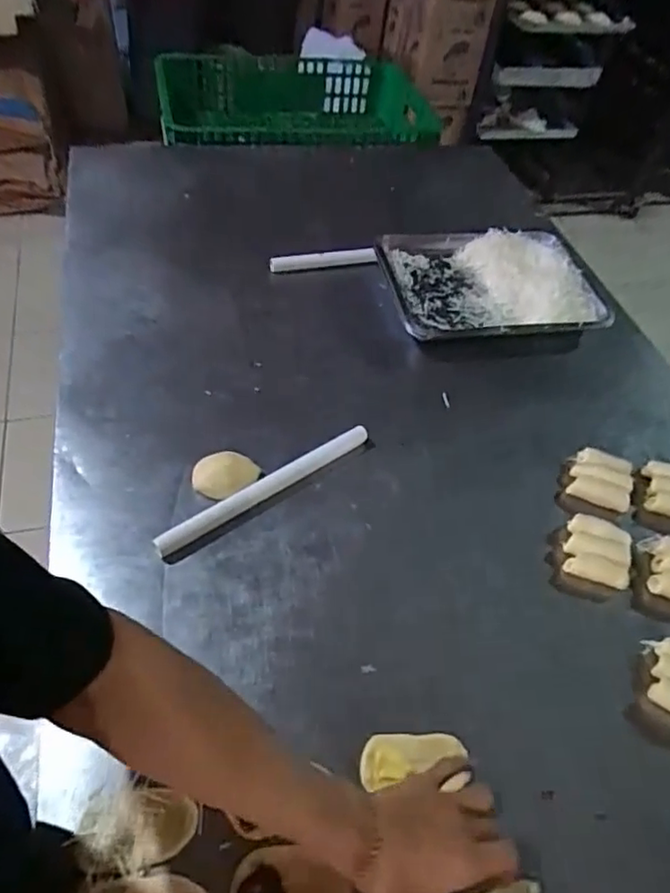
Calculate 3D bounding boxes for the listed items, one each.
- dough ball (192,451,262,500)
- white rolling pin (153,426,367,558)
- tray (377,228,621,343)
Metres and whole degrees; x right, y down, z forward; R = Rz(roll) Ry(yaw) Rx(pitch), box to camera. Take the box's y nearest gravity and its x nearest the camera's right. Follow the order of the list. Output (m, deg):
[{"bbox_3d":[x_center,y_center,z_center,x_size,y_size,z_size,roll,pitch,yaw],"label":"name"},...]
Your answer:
[{"bbox_3d":[-0.129,0.031,0.709,0.075,0.036,0.059,-27,58,-26],"label":"dough ball"},{"bbox_3d":[-0.077,0.047,0.710,0.285,0.024,0.019,-29,59,-27],"label":"white rolling pin"},{"bbox_3d":[0.248,-0.263,0.994,0.330,0.054,0.257,-5,51,-11],"label":"tray"}]

